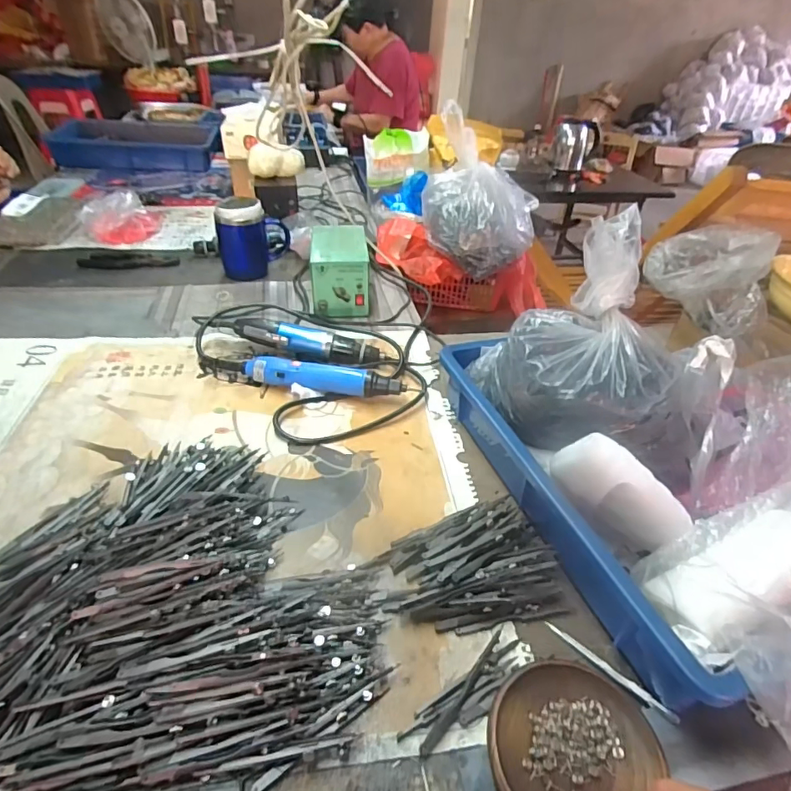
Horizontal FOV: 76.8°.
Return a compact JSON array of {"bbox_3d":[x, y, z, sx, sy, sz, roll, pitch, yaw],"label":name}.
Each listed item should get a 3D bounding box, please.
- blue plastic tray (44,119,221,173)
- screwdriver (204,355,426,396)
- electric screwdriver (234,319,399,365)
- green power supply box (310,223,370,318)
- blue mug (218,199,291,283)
[{"bbox_3d":[-0.711,-0.689,1.384,0.424,0.075,0.270,-11,40,-19],"label":"blue plastic tray"},{"bbox_3d":[-0.123,-0.027,0.648,0.277,0.036,0.050,7,38,3],"label":"screwdriver"},{"bbox_3d":[-0.115,-0.070,0.693,0.213,0.046,0.035,8,38,5],"label":"electric screwdriver"},{"bbox_3d":[-0.093,-0.204,0.822,0.085,0.097,0.145,-2,38,-8],"label":"green power supply box"},{"bbox_3d":[-0.248,-0.277,0.879,0.115,0.123,0.075,-2,38,-8],"label":"blue mug"}]

